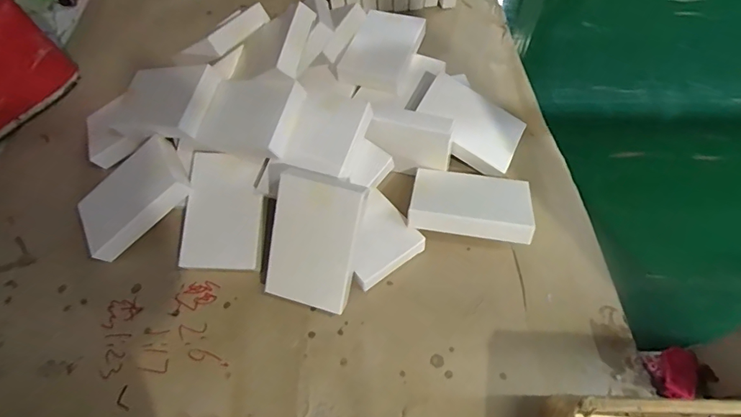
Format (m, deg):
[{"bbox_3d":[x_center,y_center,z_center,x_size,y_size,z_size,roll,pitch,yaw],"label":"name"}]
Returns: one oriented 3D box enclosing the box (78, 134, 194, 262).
[{"bbox_3d":[-0.230,-0.013,0.427,0.111,0.023,0.075,-40,60,3],"label":"box"}]

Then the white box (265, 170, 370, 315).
[{"bbox_3d":[-0.047,0.028,0.376,0.071,0.112,0.021,13,14,4],"label":"white box"}]

